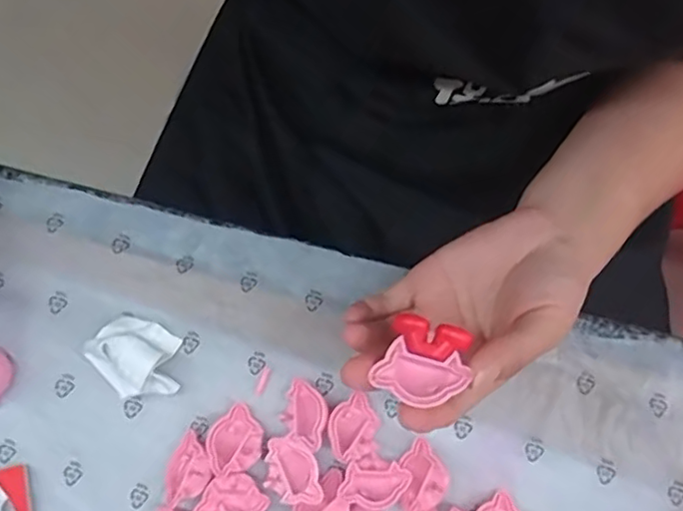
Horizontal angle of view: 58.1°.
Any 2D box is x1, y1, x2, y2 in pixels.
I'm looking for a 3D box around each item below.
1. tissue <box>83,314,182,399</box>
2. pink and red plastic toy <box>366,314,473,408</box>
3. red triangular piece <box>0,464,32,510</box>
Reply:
[{"bbox_3d":[-0.110,0.054,0.328,0.050,0.018,0.040,32,83,5],"label":"tissue"},{"bbox_3d":[0.032,0.042,0.238,0.030,0.007,0.031,25,80,6],"label":"pink and red plastic toy"},{"bbox_3d":[-0.168,0.125,0.324,0.016,0.004,0.035,-39,83,-5],"label":"red triangular piece"}]

